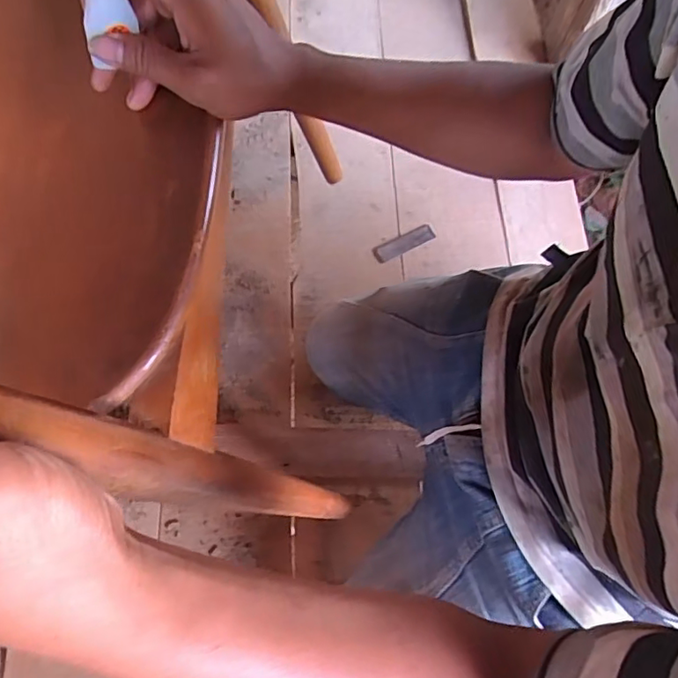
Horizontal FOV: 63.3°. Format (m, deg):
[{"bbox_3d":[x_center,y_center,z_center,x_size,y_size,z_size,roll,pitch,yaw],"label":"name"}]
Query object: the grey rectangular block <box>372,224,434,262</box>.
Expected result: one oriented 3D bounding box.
[{"bbox_3d":[0.116,-0.173,0.991,0.118,0.005,0.032,-25,87,-7],"label":"grey rectangular block"}]

